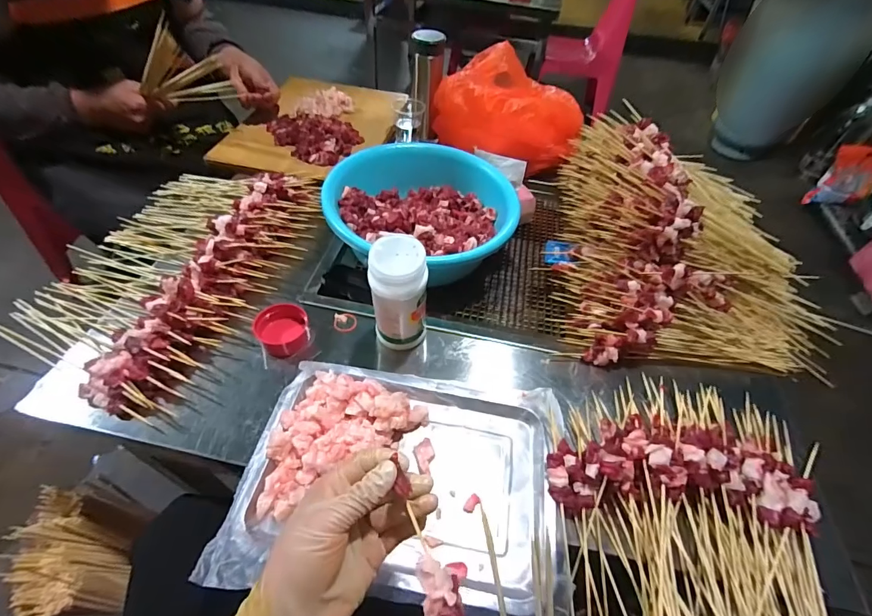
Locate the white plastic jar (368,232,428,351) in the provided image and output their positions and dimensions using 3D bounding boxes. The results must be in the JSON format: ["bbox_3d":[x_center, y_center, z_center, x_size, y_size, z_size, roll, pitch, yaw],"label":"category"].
[{"bbox_3d":[-0.043,-0.008,0.471,0.062,0.155,0.055,0,51,-4],"label":"white plastic jar"}]

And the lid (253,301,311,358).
[{"bbox_3d":[-0.198,0.029,0.517,0.064,0.038,0.060,2,50,-2],"label":"lid"}]

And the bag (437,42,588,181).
[{"bbox_3d":[0.133,-0.388,0.810,0.264,0.181,0.271,0,51,-4],"label":"bag"}]

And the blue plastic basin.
[{"bbox_3d":[-0.028,-0.158,0.637,0.274,0.090,0.274,2,50,-2],"label":"blue plastic basin"}]

